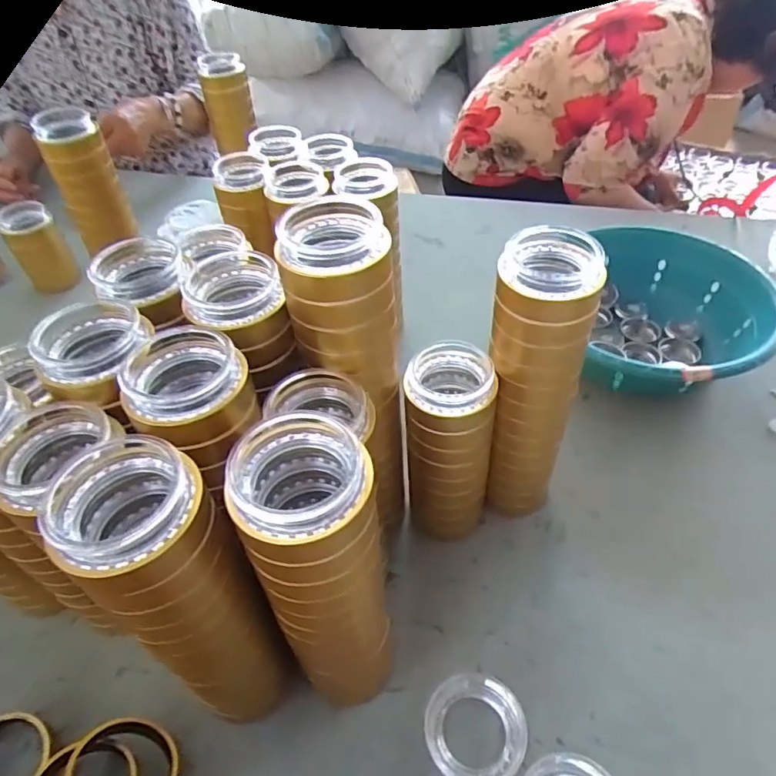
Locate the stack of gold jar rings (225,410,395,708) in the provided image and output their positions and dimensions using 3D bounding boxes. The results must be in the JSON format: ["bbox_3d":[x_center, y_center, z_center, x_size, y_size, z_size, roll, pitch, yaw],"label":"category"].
[{"bbox_3d":[-0.037,0.118,0.330,0.071,0.238,0.070,-3,47,3],"label":"stack of gold jar rings"}]

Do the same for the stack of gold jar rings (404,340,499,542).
[{"bbox_3d":[0.053,0.055,0.457,0.064,0.199,0.067,7,48,11],"label":"stack of gold jar rings"}]

